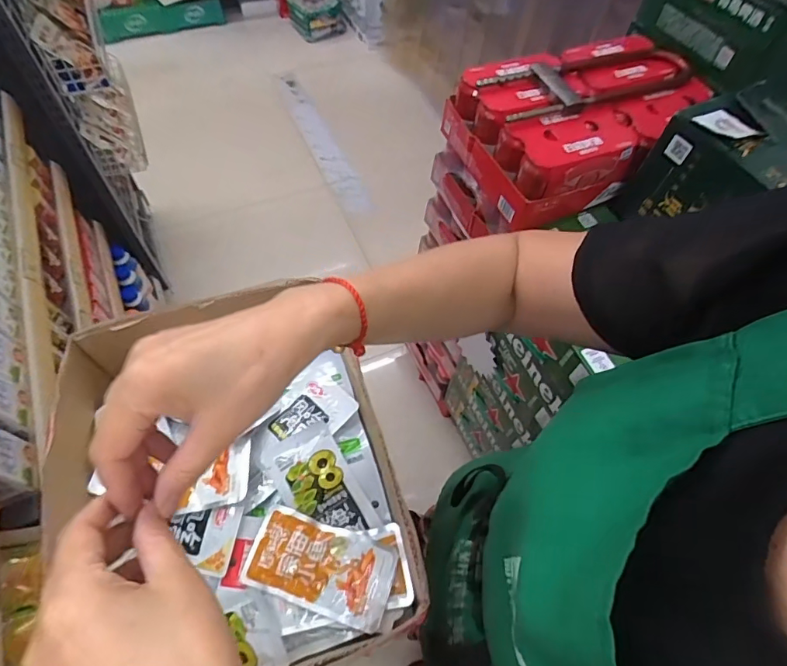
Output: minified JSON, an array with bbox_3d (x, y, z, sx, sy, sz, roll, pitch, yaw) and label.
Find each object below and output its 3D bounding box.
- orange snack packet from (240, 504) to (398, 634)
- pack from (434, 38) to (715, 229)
[{"bbox_3d":[-0.063,0.203,0.420,0.125,0.009,0.067,18,60,6],"label":"orange snack packet"},{"bbox_3d":[0.328,-0.357,0.842,0.408,0.148,0.276,-22,64,-16],"label":"pack"}]

